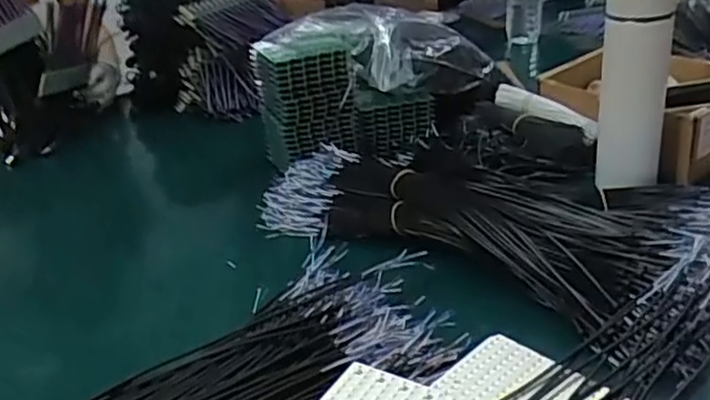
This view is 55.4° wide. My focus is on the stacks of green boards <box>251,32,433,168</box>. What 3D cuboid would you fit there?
[{"bbox_3d":[-0.011,-0.122,0.881,0.217,0.178,0.111,-8,21,-16],"label":"stacks of green boards"}]

